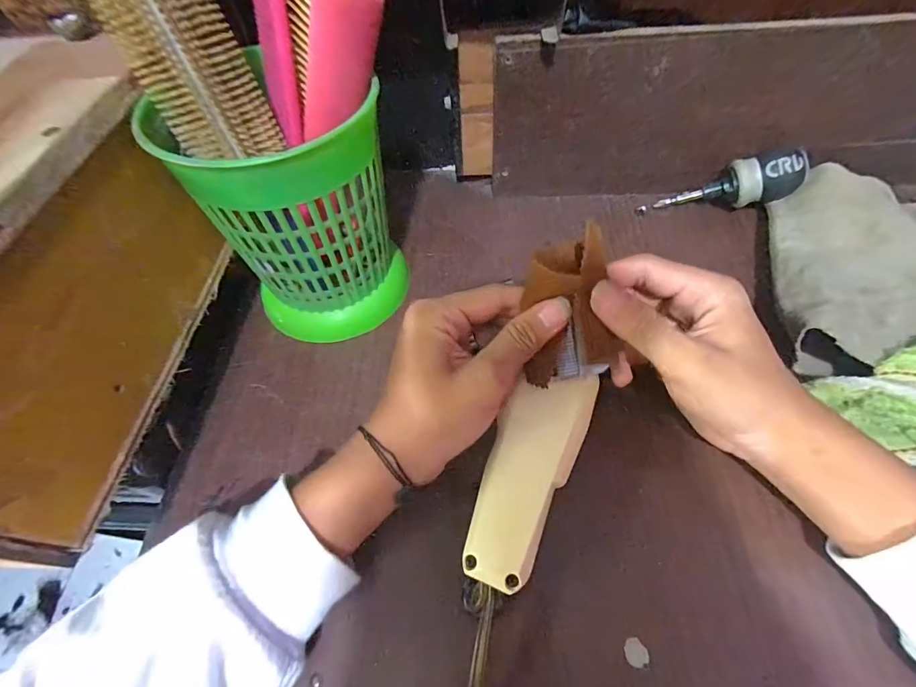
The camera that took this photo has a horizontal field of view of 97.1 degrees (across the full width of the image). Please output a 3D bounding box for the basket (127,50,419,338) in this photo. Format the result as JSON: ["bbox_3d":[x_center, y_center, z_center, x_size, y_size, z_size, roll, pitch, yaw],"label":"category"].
[{"bbox_3d":[-0.099,-0.082,0.268,0.096,0.150,0.107,29,65,19],"label":"basket"}]

